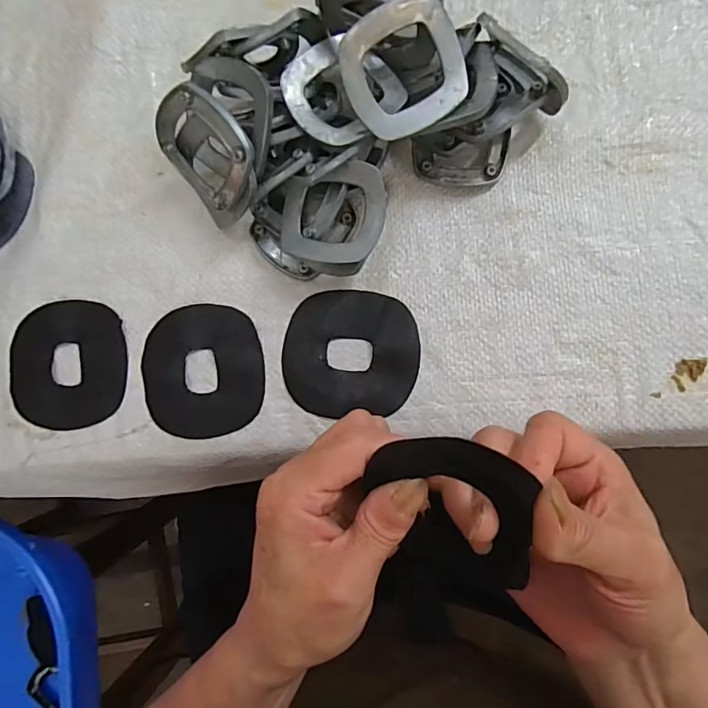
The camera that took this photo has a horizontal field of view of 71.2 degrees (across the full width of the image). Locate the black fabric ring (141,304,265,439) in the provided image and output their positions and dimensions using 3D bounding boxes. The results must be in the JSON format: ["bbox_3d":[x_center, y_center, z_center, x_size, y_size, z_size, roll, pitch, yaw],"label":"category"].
[{"bbox_3d":[-0.094,0.010,0.308,0.075,0.004,0.081,-6,86,6],"label":"black fabric ring"}]

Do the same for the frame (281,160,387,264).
[{"bbox_3d":[-0.013,-0.078,0.277,0.061,0.012,0.053,4,93,17],"label":"frame"}]

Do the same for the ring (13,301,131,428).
[{"bbox_3d":[-0.183,0.006,0.317,0.077,0.004,0.080,0,87,7],"label":"ring"}]

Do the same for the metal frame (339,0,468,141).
[{"bbox_3d":[0.026,-0.144,0.249,0.062,0.007,0.058,-30,113,0],"label":"metal frame"}]

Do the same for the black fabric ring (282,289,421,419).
[{"bbox_3d":[-0.002,-0.001,0.299,0.080,0.005,0.073,3,87,7],"label":"black fabric ring"}]

